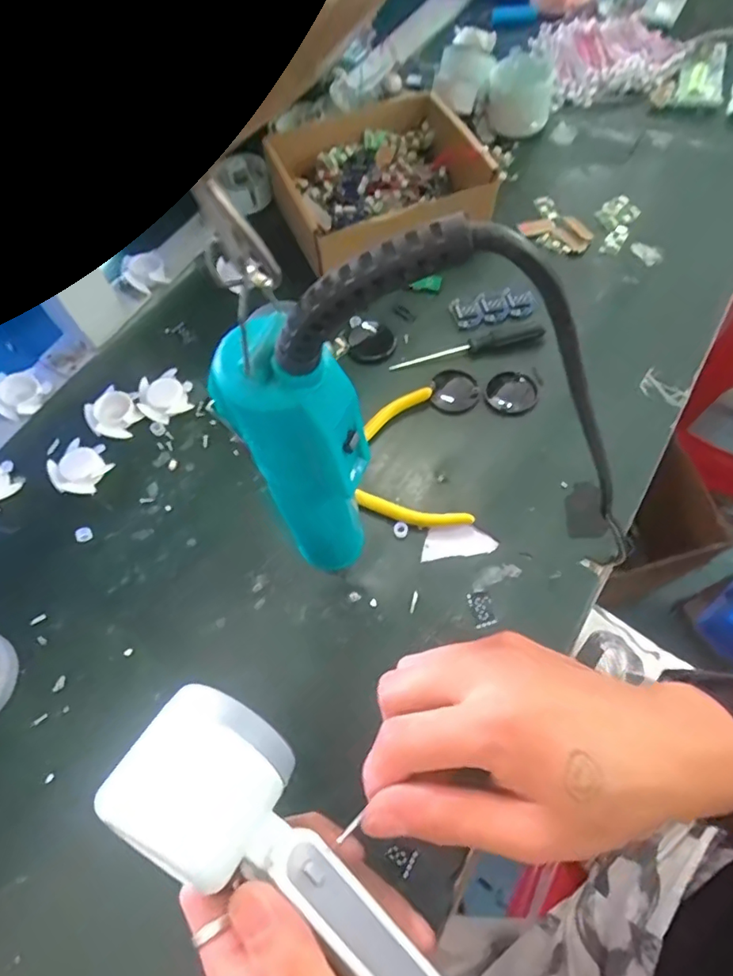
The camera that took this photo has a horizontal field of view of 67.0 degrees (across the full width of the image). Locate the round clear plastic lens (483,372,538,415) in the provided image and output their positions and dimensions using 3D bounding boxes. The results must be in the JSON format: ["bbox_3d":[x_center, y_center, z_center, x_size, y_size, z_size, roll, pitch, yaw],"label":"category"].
[{"bbox_3d":[0.106,-0.069,0.404,0.036,0.010,0.040,34,71,18],"label":"round clear plastic lens"}]

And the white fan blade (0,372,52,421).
[{"bbox_3d":[-0.262,-0.071,0.415,0.035,0.010,0.036,22,68,11],"label":"white fan blade"}]

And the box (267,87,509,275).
[{"bbox_3d":[0.007,-0.273,0.483,0.172,0.047,0.170,-18,65,-6],"label":"box"}]

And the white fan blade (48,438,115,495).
[{"bbox_3d":[-0.201,-0.015,0.390,0.037,0.012,0.039,-1,64,2],"label":"white fan blade"}]

